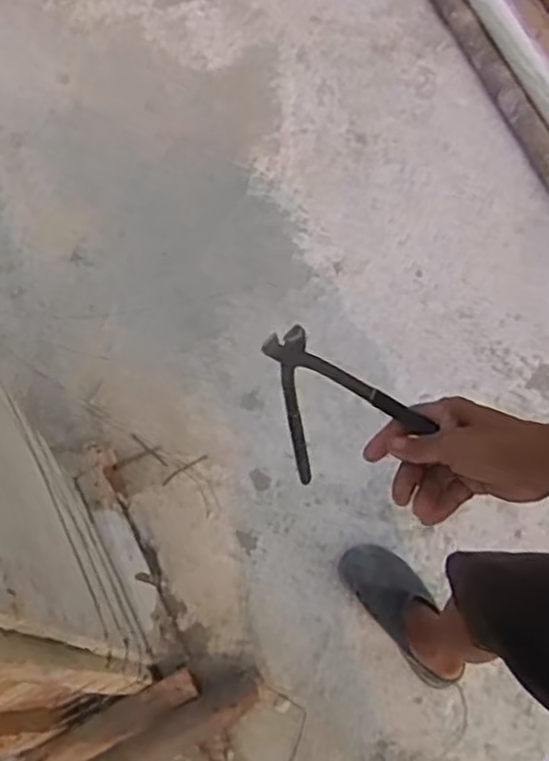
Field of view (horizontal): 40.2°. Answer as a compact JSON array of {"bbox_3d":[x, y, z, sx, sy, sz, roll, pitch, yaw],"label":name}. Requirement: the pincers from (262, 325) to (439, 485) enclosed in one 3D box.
[{"bbox_3d":[0.044,0.041,0.706,0.155,0.182,0.054,37,71,12],"label":"pincers"}]

